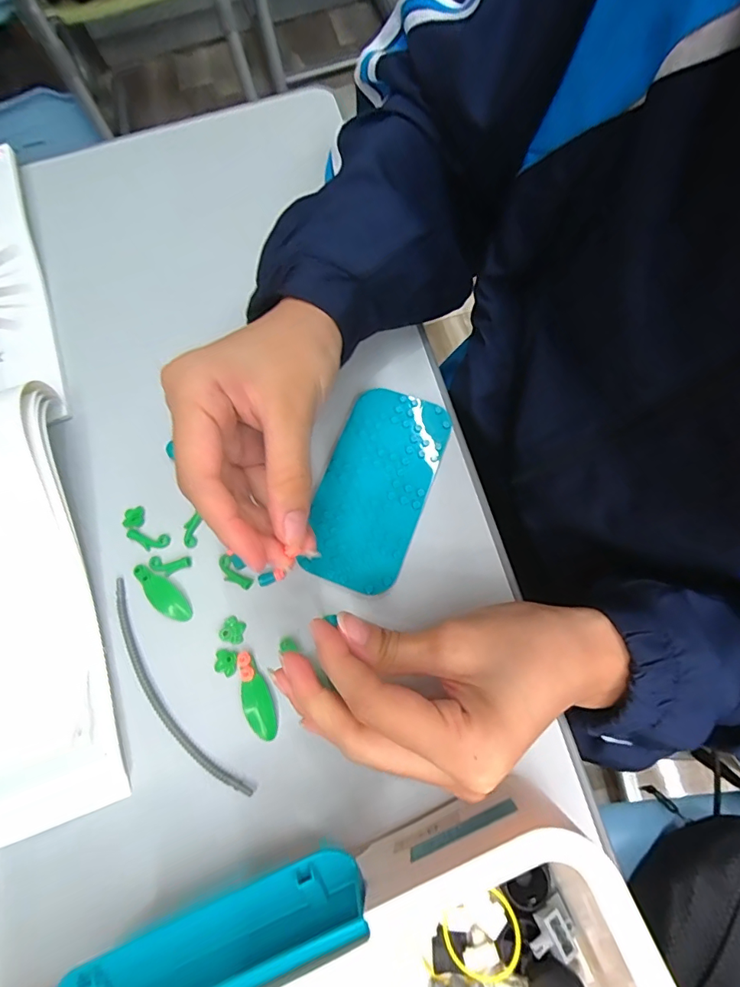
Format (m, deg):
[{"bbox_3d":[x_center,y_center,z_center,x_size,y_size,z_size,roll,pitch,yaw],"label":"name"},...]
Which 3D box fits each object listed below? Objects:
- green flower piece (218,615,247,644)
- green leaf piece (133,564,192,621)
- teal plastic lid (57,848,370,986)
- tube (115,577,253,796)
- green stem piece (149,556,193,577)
[{"bbox_3d":[-0.079,0.078,0.268,0.013,0.004,0.014,10,73,9],"label":"green flower piece"},{"bbox_3d":[-0.125,0.059,0.277,0.045,0.004,0.016,39,79,16],"label":"green leaf piece"},{"bbox_3d":[-0.062,0.172,0.173,0.122,0.023,0.028,-24,71,-2],"label":"teal plastic lid"},{"bbox_3d":[-0.116,0.111,0.262,0.024,0.008,0.142,-40,73,-8],"label":"tube"},{"bbox_3d":[-0.122,0.043,0.282,0.027,0.004,0.012,-1,72,5],"label":"green stem piece"}]

